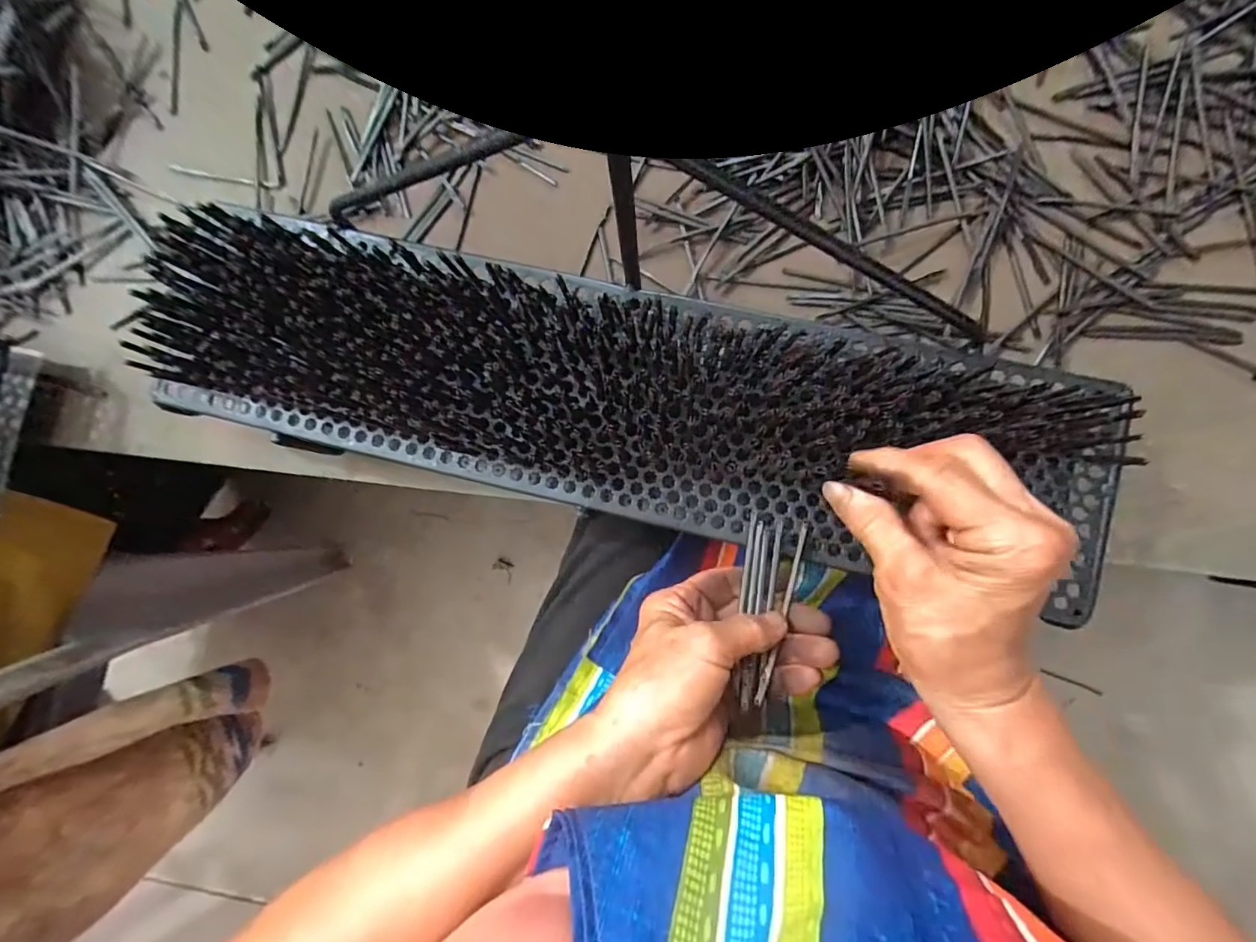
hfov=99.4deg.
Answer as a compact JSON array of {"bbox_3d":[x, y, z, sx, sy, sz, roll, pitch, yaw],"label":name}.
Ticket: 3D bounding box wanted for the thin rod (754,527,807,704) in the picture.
[{"bbox_3d":[0.090,0.080,0.306,0.005,0.007,0.106,19,76,3],"label":"thin rod"}]

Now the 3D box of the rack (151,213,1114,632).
[{"bbox_3d":[-0.005,-0.043,0.327,0.588,0.037,0.146,9,93,1],"label":"rack"}]

